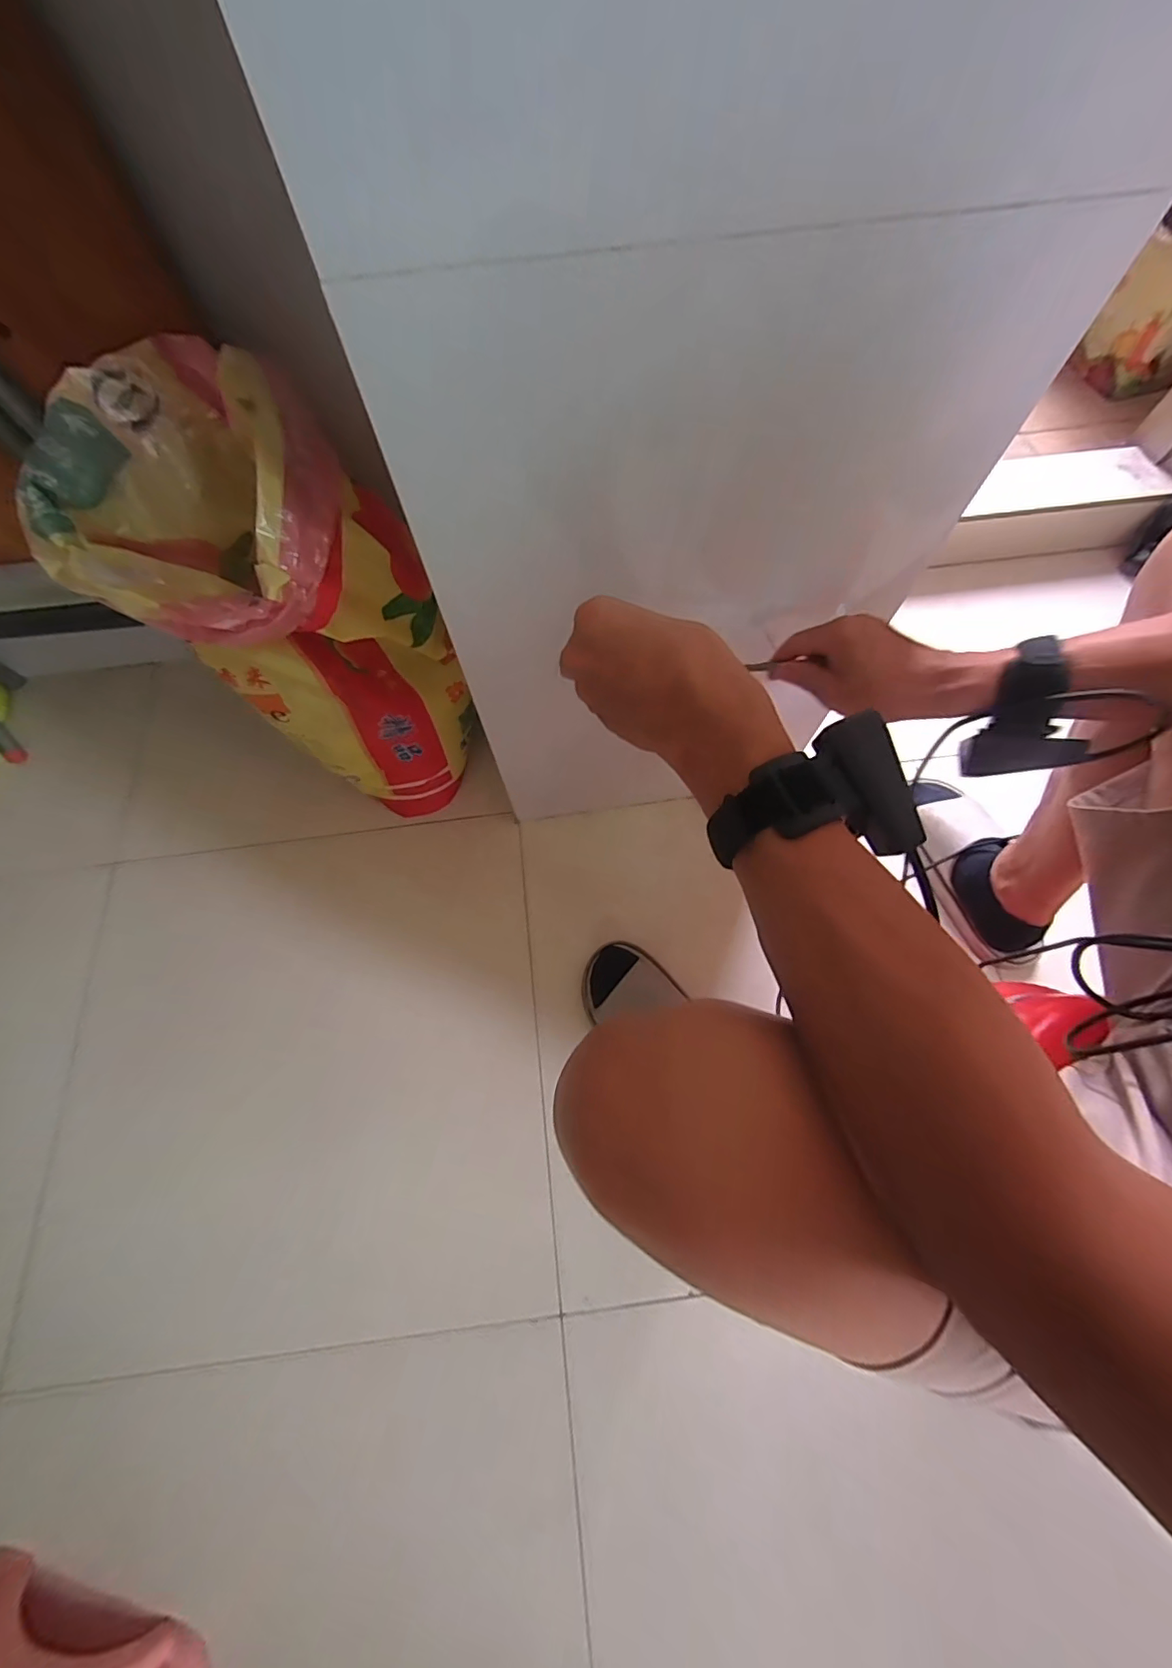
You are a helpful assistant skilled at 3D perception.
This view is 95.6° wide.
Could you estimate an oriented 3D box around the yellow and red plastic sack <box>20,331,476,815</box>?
[{"bbox_3d":[-0.327,-0.217,0.631,0.280,0.471,0.221,41,74,16],"label":"yellow and red plastic sack"}]

